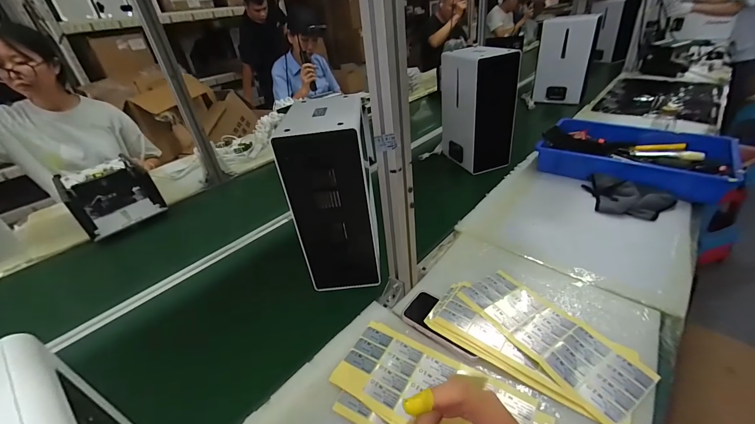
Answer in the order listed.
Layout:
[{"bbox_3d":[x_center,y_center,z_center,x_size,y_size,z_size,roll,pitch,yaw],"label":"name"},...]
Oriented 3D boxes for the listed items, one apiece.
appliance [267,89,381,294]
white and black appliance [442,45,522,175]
[{"bbox_3d":[-0.077,-0.035,0.644,0.153,0.336,0.177,-6,31,1],"label":"appliance"},{"bbox_3d":[0.318,-0.332,1.028,0.152,0.342,0.198,-15,32,-14],"label":"white and black appliance"}]

